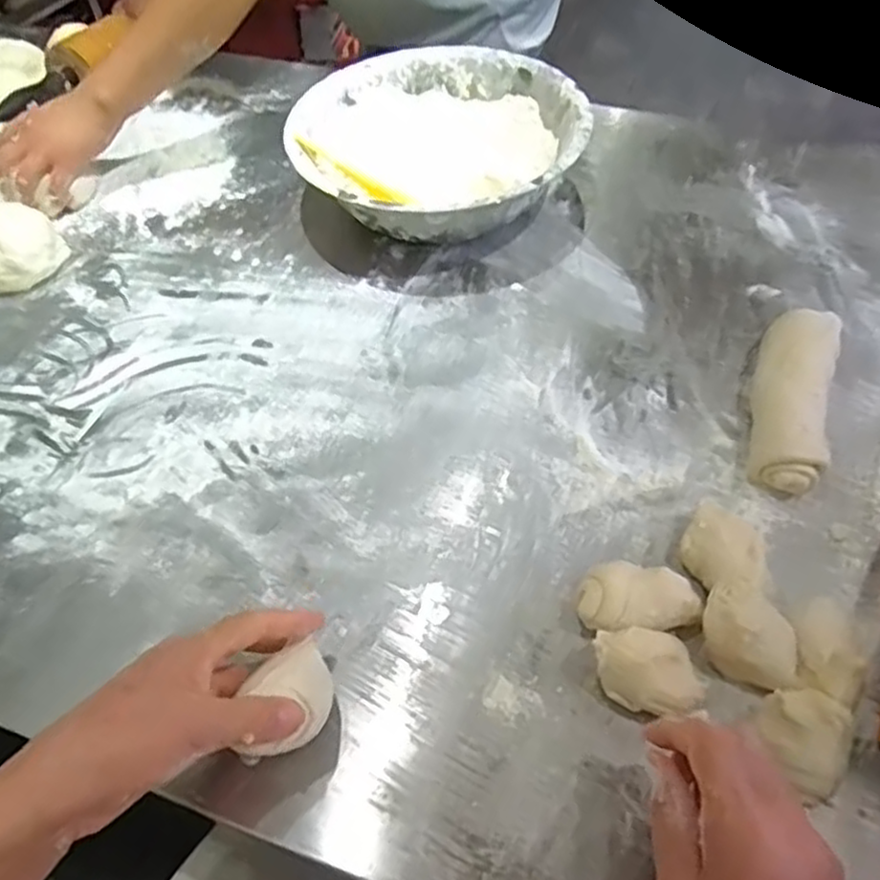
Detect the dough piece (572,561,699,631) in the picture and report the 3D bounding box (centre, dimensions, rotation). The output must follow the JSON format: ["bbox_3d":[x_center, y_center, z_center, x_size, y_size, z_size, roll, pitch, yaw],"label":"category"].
[{"bbox_3d":[0.125,0.104,0.465,0.074,0.033,0.041,2,55,5],"label":"dough piece"}]

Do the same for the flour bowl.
[{"bbox_3d":[-0.002,-0.284,0.724,0.271,0.083,0.266,-2,55,2],"label":"flour bowl"}]

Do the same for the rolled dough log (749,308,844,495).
[{"bbox_3d":[0.271,-0.034,0.554,0.056,0.043,0.169,15,57,14],"label":"rolled dough log"}]

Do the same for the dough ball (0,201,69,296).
[{"bbox_3d":[-0.418,-0.188,0.702,0.087,0.054,0.078,-33,60,-19],"label":"dough ball"}]

